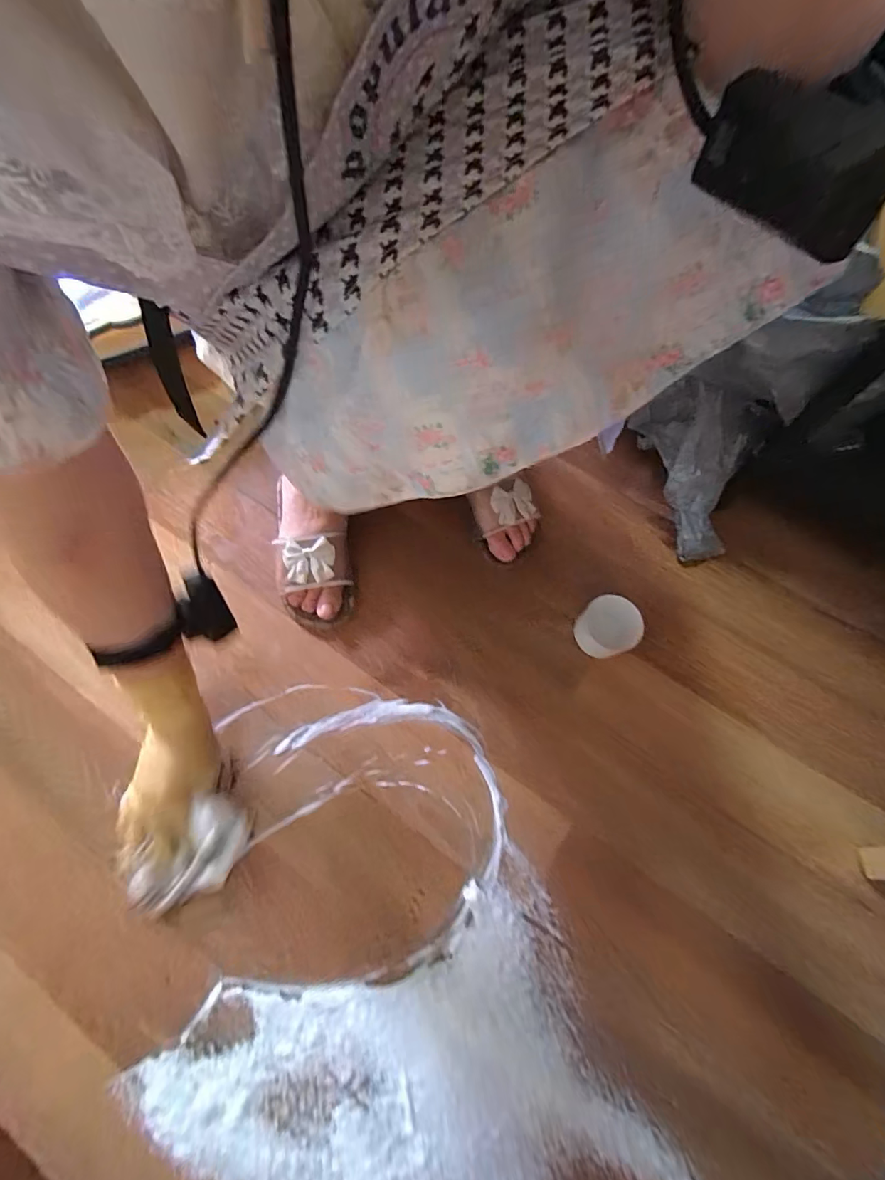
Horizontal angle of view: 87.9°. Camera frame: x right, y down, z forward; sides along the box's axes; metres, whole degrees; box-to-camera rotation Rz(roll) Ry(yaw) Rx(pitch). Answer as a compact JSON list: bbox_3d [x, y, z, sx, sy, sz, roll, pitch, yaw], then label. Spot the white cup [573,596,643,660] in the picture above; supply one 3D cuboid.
[{"bbox_3d":[0.187,0.046,0.531,0.062,0.061,0.059,1,68,-2],"label":"white cup"}]

